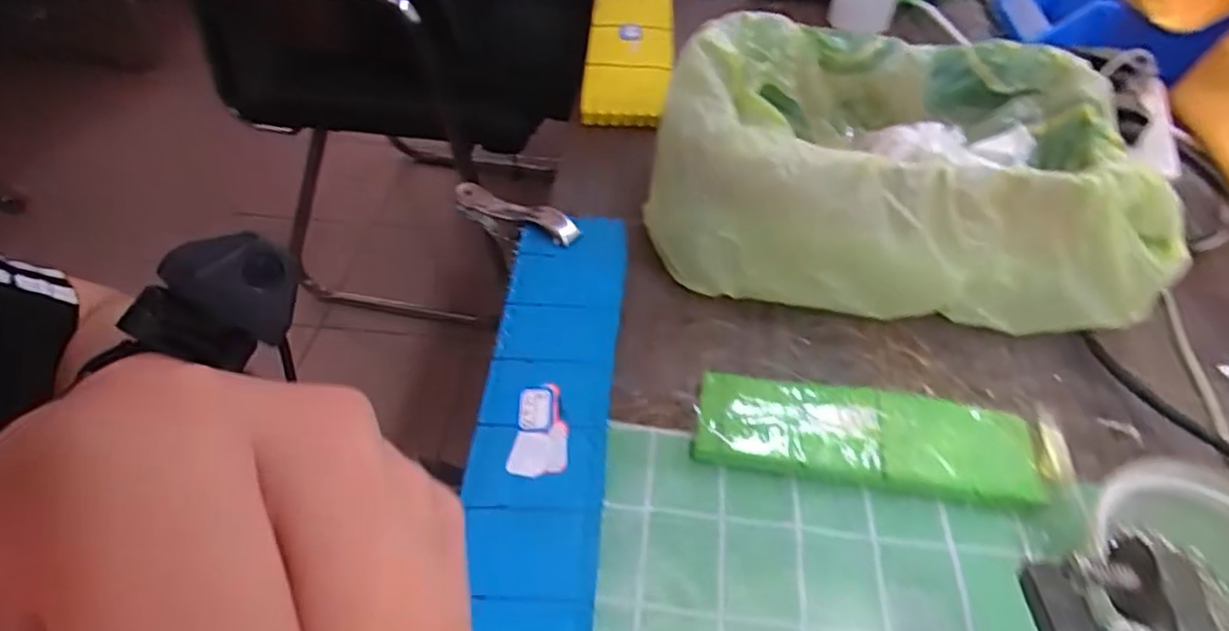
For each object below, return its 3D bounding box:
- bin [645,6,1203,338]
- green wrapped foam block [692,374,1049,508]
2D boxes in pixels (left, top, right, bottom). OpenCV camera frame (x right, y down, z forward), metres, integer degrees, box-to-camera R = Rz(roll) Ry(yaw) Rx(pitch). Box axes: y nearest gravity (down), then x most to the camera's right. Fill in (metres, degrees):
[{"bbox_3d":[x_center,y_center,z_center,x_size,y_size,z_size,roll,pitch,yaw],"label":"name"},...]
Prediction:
[{"bbox_3d":[0.177,-0.089,0.440,0.286,0.113,0.158,11,48,7],"label":"bin"},{"bbox_3d":[0.134,0.066,0.369,0.175,0.013,0.061,7,48,4],"label":"green wrapped foam block"}]

